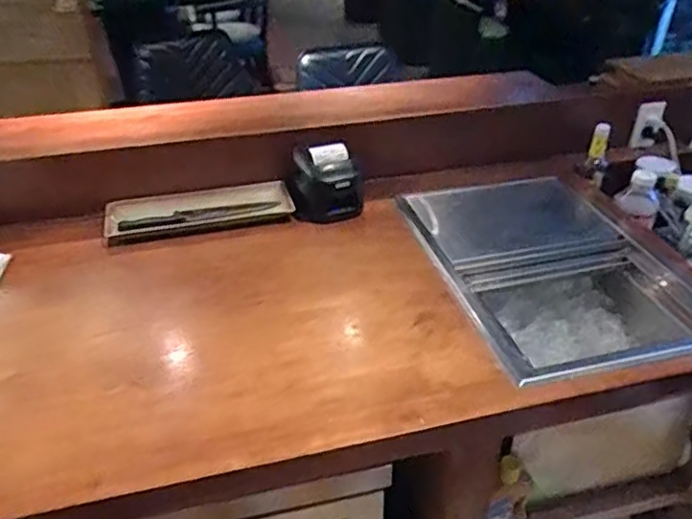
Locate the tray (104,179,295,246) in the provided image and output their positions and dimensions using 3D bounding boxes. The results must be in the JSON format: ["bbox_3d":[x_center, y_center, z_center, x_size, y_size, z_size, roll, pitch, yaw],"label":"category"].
[{"bbox_3d":[-0.332,-0.113,1.405,0.401,0.059,0.155,-9,34,-12],"label":"tray"}]

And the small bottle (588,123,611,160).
[{"bbox_3d":[0.599,-0.280,1.454,0.033,0.099,0.035,12,36,18],"label":"small bottle"}]

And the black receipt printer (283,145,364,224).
[{"bbox_3d":[-0.050,-0.168,1.366,0.173,0.154,0.111,-1,34,0],"label":"black receipt printer"}]

